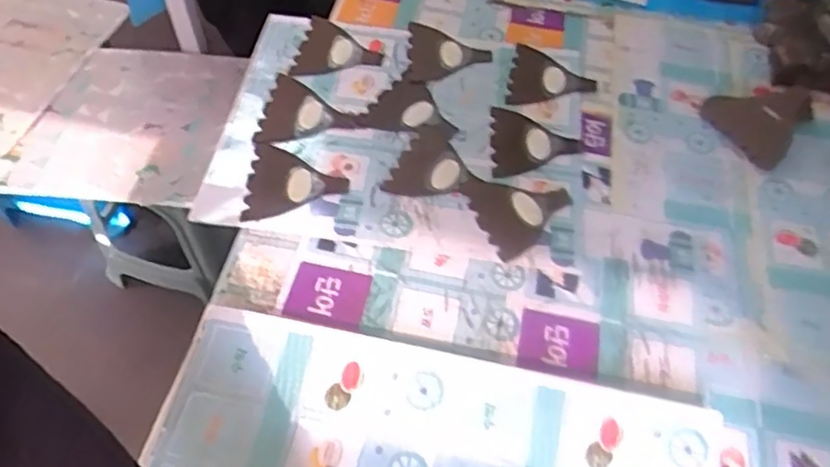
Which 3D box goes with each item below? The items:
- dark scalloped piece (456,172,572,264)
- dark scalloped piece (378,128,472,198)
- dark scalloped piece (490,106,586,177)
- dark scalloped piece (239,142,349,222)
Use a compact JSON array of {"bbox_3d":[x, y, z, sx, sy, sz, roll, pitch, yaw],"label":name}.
[{"bbox_3d":[0.108,-0.034,0.759,0.114,0.009,0.128,38,58,17],"label":"dark scalloped piece"},{"bbox_3d":[0.021,-0.083,0.792,0.090,0.008,0.129,18,54,15],"label":"dark scalloped piece"},{"bbox_3d":[0.158,-0.119,0.826,0.116,0.011,0.112,1,66,-1],"label":"dark scalloped piece"},{"bbox_3d":[-0.142,-0.060,0.762,0.114,0.008,0.115,2,54,-1],"label":"dark scalloped piece"}]

